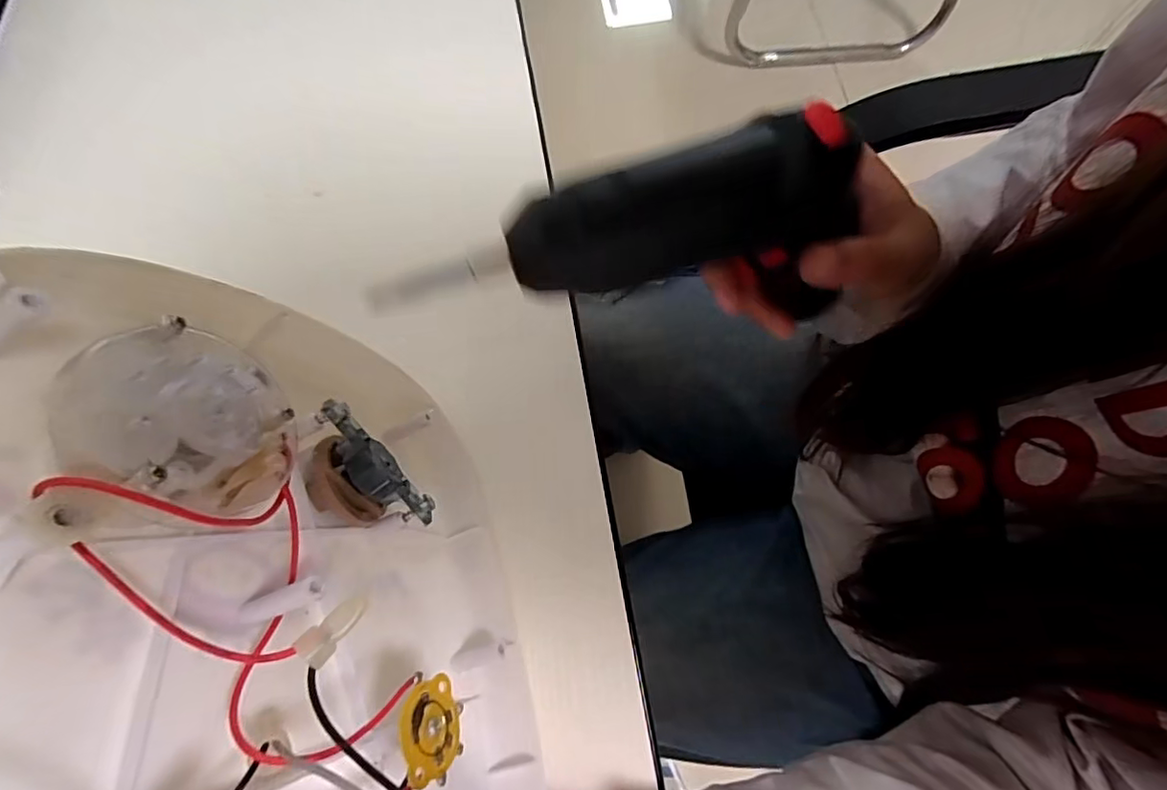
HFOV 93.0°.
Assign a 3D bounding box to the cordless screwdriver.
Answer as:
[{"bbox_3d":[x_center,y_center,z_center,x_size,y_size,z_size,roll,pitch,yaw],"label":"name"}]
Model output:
[{"bbox_3d":[0.015,-0.050,0.190,0.161,0.054,0.043,-11,75,-2],"label":"cordless screwdriver"}]

